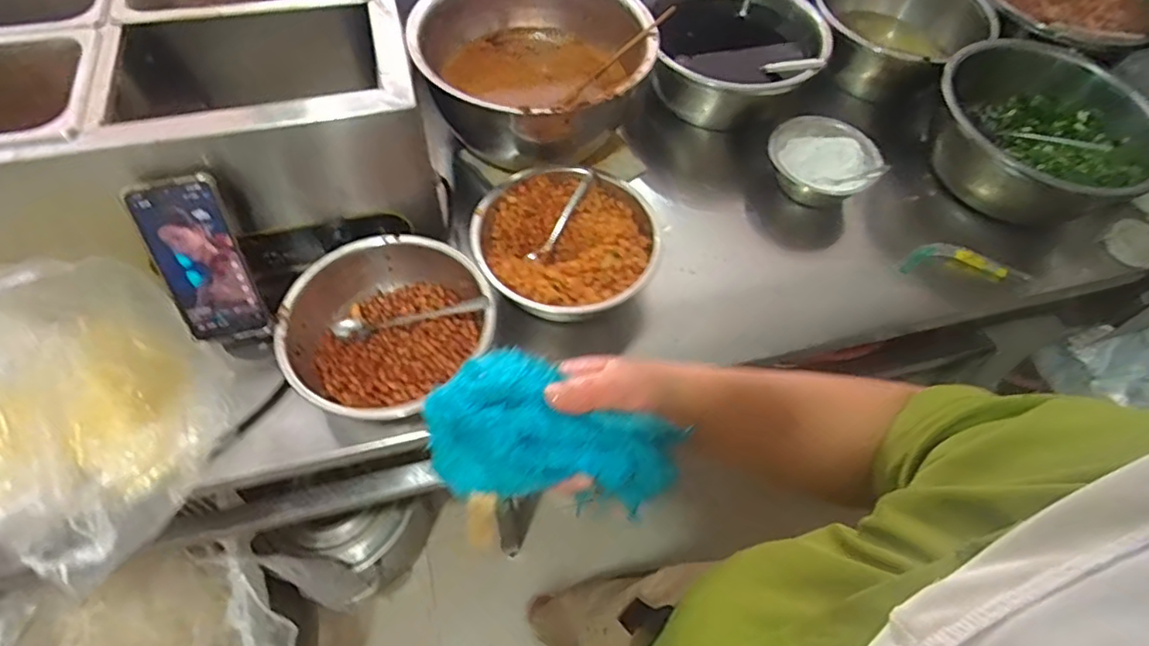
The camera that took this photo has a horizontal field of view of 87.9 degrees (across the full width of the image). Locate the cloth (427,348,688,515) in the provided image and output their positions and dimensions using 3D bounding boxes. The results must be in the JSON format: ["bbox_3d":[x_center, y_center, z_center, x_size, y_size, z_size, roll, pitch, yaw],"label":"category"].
[{"bbox_3d":[-0.010,0.067,0.357,0.150,0.050,0.073,18,58,-18],"label":"cloth"}]

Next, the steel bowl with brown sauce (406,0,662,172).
[{"bbox_3d":[-0.052,-0.341,0.806,0.299,0.137,0.286,2,60,-3],"label":"steel bowl with brown sauce"}]

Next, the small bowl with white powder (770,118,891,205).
[{"bbox_3d":[0.338,-0.221,0.817,0.145,0.066,0.118,34,63,16],"label":"small bowl with white powder"}]

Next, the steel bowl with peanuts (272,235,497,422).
[{"bbox_3d":[-0.207,0.000,0.656,0.209,0.085,0.201,2,60,-3],"label":"steel bowl with peanuts"}]

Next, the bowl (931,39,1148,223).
[{"bbox_3d":[0.616,-0.251,0.806,0.269,0.138,0.250,27,62,12],"label":"bowl"}]

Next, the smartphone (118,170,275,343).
[{"bbox_3d":[-0.364,-0.057,0.586,0.080,0.170,0.009,-14,32,-11],"label":"smartphone"}]

